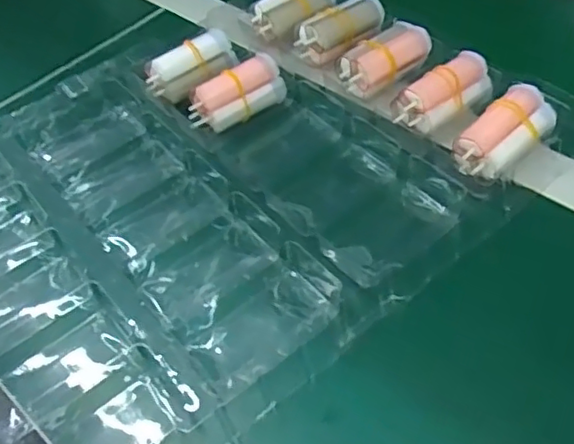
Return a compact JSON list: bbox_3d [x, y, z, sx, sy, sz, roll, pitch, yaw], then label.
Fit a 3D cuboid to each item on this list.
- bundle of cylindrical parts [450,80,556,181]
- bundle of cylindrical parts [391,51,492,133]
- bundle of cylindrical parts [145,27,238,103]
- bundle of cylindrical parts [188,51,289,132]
[{"bbox_3d":[0.134,-0.055,0.381,0.070,0.024,0.031,-39,55,-12],"label":"bundle of cylindrical parts"},{"bbox_3d":[0.105,-0.088,0.410,0.071,0.025,0.031,-31,52,-11],"label":"bundle of cylindrical parts"},{"bbox_3d":[-0.070,-0.114,0.453,0.066,0.028,0.023,-32,51,-5],"label":"bundle of cylindrical parts"},{"bbox_3d":[-0.034,-0.089,0.431,0.067,0.032,0.025,-31,53,-18],"label":"bundle of cylindrical parts"}]

